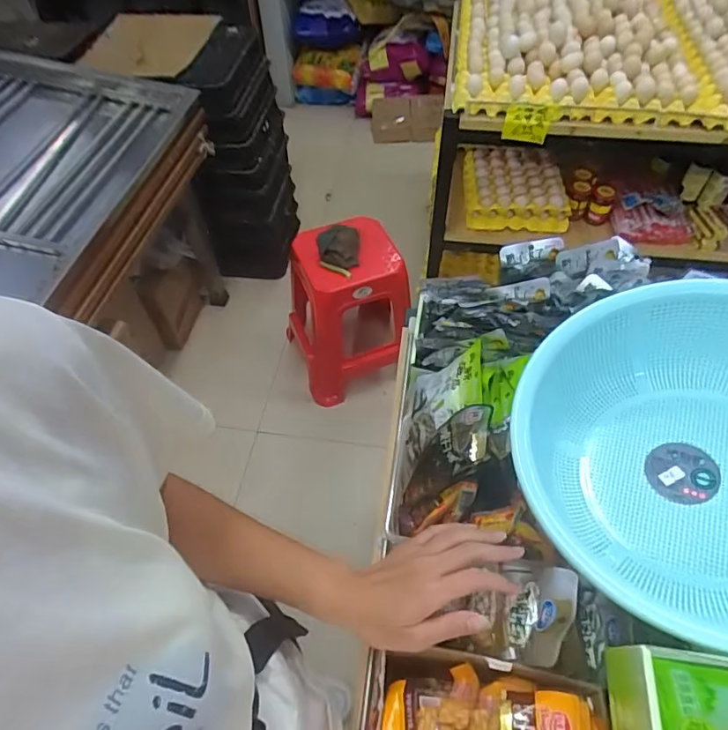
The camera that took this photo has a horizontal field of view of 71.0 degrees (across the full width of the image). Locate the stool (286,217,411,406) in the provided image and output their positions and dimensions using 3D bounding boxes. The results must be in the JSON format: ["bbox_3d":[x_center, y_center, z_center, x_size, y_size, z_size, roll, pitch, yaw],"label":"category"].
[{"bbox_3d":[-0.056,-0.190,1.686,0.355,0.516,0.346,-18,55,-11],"label":"stool"}]

